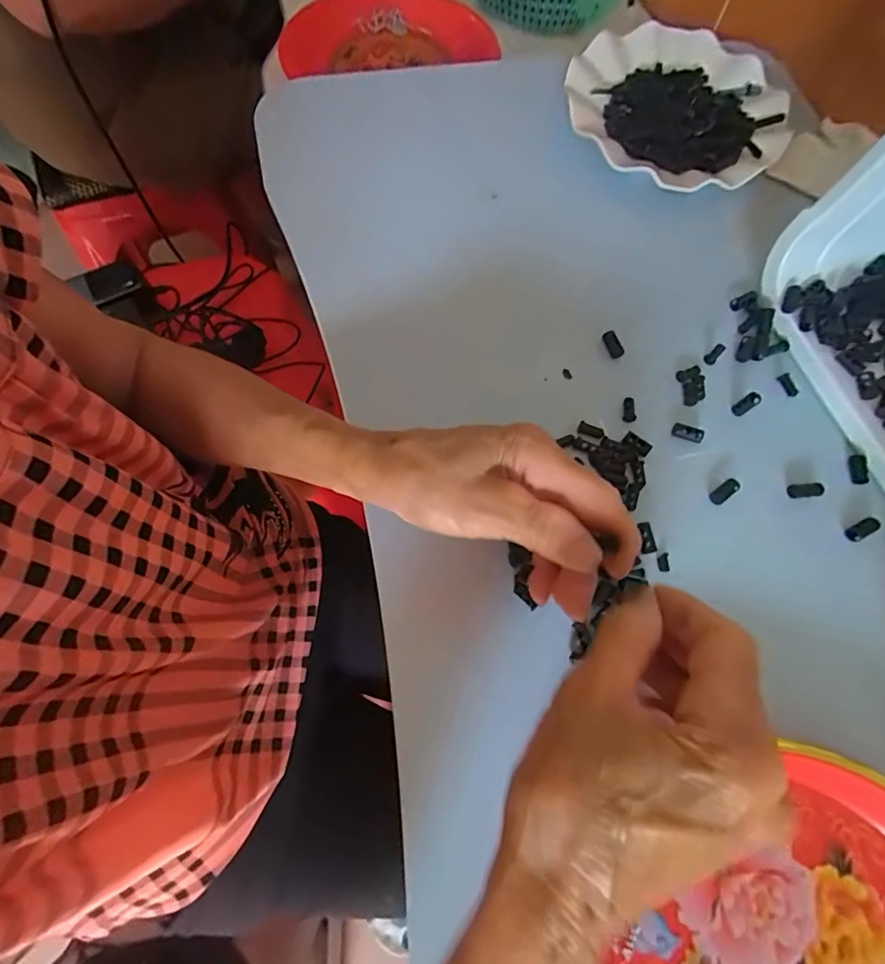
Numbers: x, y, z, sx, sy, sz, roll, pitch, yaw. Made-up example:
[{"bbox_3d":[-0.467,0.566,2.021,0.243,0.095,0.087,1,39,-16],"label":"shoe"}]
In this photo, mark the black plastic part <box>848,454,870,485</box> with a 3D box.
[{"bbox_3d":[0.265,-0.008,0.309,0.009,0.005,0.019,-2,81,-3],"label":"black plastic part"}]

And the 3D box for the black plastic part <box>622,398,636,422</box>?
[{"bbox_3d":[0.123,-0.047,0.320,0.007,0.006,0.016,5,68,-1],"label":"black plastic part"}]

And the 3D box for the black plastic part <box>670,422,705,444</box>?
[{"bbox_3d":[0.159,-0.032,0.313,0.020,0.004,0.010,19,68,5],"label":"black plastic part"}]

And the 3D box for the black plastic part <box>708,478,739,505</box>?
[{"bbox_3d":[0.174,0.006,0.299,0.019,0.006,0.009,-34,73,-15],"label":"black plastic part"}]

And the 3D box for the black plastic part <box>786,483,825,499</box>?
[{"bbox_3d":[0.226,0.005,0.302,0.021,0.005,0.008,-4,68,-5],"label":"black plastic part"}]

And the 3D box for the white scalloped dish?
[{"bbox_3d":[0.195,-0.305,0.396,0.164,0.036,0.177,1,68,-2],"label":"white scalloped dish"}]

